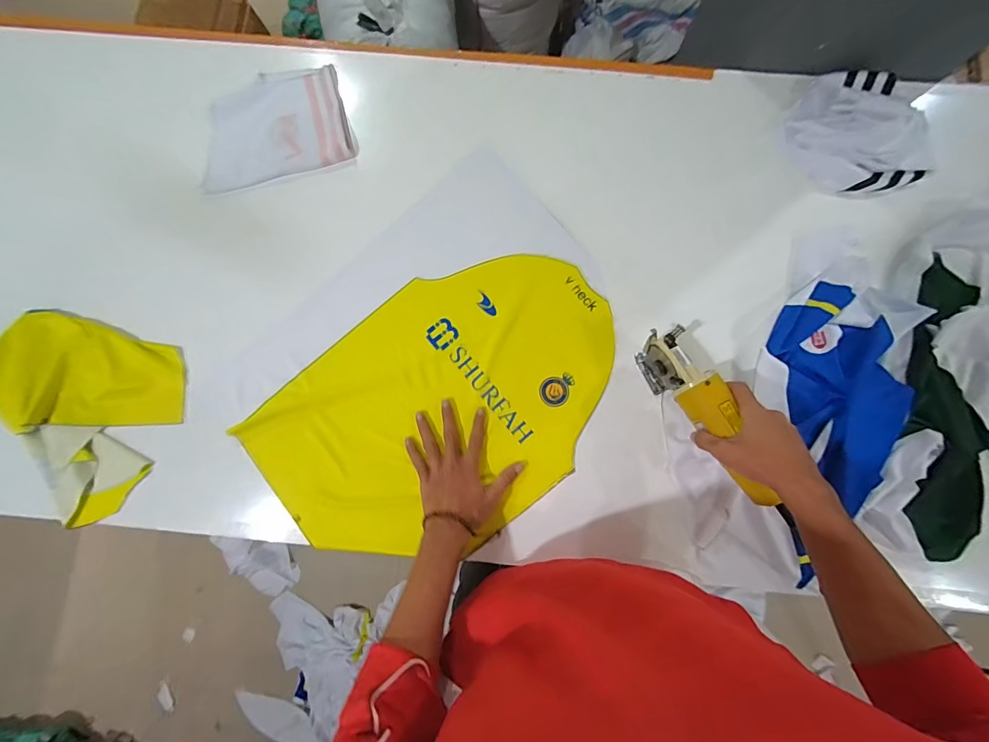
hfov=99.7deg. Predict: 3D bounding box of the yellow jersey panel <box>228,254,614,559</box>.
[{"bbox_3d":[-0.062,0.048,0.593,0.514,0.013,0.342,-39,84,-6],"label":"yellow jersey panel"}]

